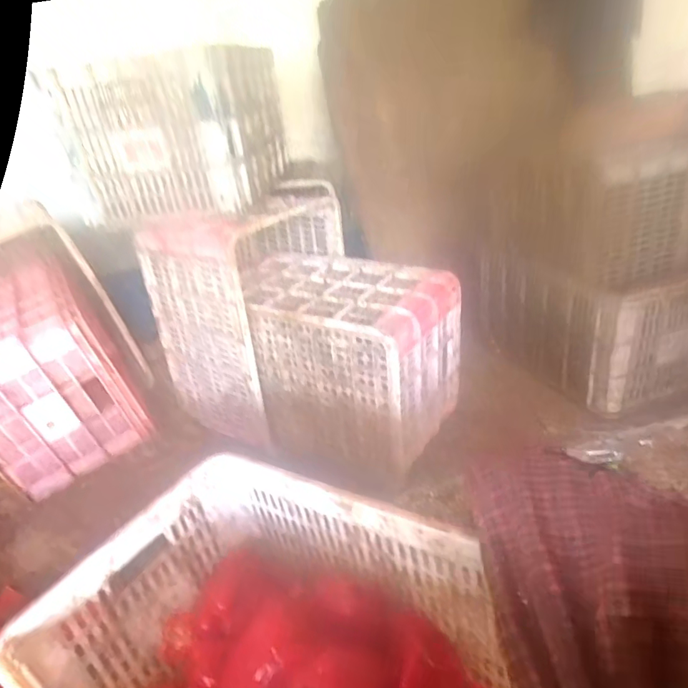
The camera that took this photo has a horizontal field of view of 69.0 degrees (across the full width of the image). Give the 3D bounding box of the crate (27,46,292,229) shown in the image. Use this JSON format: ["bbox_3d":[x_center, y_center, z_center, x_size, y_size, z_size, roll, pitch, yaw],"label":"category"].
[{"bbox_3d":[-0.353,-0.464,1.116,0.349,0.270,0.467,-3,27,7],"label":"crate"}]

